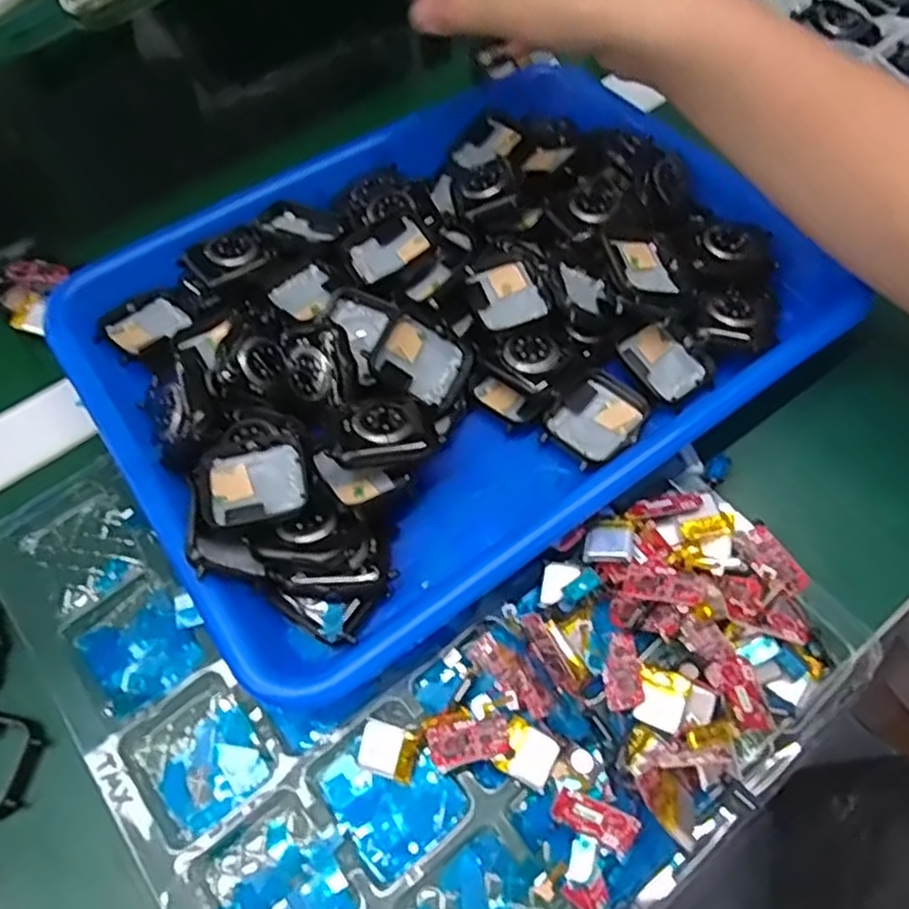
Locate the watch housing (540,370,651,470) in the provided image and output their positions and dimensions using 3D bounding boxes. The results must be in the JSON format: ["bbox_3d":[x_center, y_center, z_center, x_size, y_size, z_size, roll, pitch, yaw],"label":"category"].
[{"bbox_3d":[0.062,-0.016,0.320,0.037,0.008,0.045,36,68,21],"label":"watch housing"}]

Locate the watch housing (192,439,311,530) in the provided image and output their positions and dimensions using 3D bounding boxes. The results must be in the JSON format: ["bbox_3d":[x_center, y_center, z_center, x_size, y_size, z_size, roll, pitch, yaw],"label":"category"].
[{"bbox_3d":[-0.079,0.013,0.287,0.042,0.007,0.032,-16,61,-6],"label":"watch housing"}]

